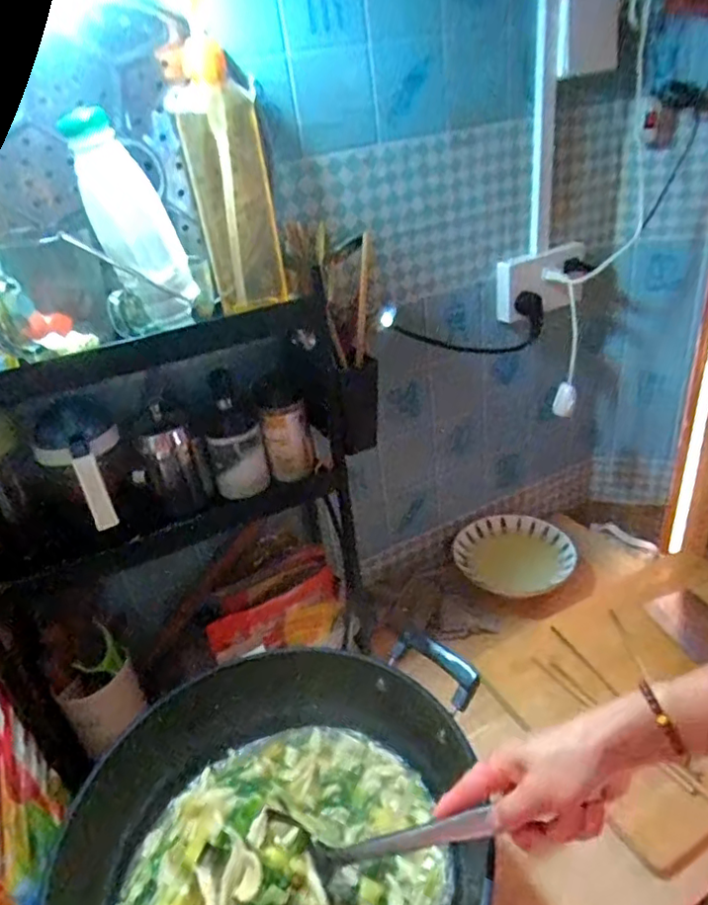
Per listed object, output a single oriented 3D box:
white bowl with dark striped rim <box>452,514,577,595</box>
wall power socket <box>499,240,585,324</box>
[{"bbox_3d":[0.271,0.169,1.008,0.191,0.035,0.157,-5,30,5],"label":"white bowl with dark striped rim"},{"bbox_3d":[0.287,-0.262,0.912,0.140,0.090,0.037,-8,29,-1],"label":"wall power socket"}]

